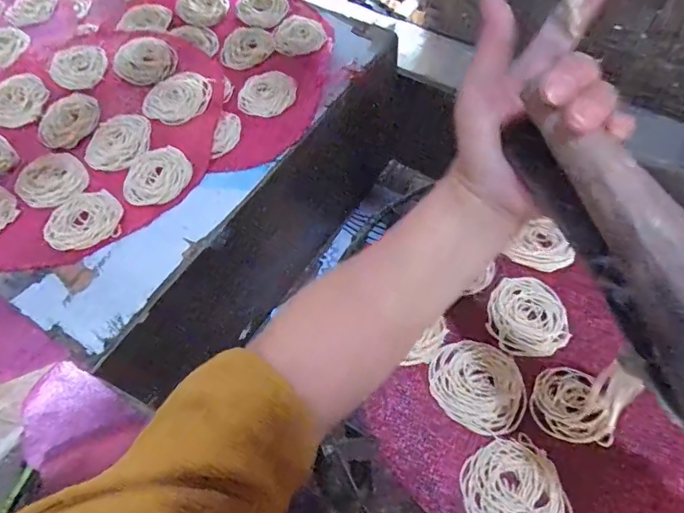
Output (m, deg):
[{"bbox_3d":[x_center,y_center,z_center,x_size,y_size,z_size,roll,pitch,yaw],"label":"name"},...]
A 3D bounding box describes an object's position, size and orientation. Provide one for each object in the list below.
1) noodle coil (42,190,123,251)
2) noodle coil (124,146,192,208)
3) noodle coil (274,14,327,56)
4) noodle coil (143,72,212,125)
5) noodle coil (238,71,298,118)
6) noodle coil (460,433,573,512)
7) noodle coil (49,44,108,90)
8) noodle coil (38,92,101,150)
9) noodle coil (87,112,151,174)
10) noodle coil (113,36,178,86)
[{"bbox_3d":[-0.262,-0.038,0.484,0.073,0.005,0.067,0,62,0],"label":"noodle coil"},{"bbox_3d":[-0.197,-0.087,0.509,0.069,0.006,0.068,0,62,0],"label":"noodle coil"},{"bbox_3d":[-0.055,-0.290,0.623,0.063,0.008,0.065,0,62,0],"label":"noodle coil"},{"bbox_3d":[-0.191,-0.189,0.561,0.070,0.007,0.086,21,64,11],"label":"noodle coil"},{"bbox_3d":[-0.088,-0.194,0.568,0.073,0.004,0.068,0,62,0],"label":"noodle coil"},{"bbox_3d":[0.135,0.184,0.369,0.076,0.006,0.076,-8,63,-4],"label":"noodle coil"},{"bbox_3d":[-0.331,-0.240,0.599,0.068,0.011,0.071,0,62,0],"label":"noodle coil"},{"bbox_3d":[-0.321,-0.161,0.561,0.063,0.009,0.090,-8,63,-4],"label":"noodle coil"},{"bbox_3d":[-0.251,-0.130,0.534,0.070,0.011,0.072,0,62,0],"label":"noodle coil"},{"bbox_3d":[-0.244,-0.246,0.600,0.076,0.014,0.072,0,62,0],"label":"noodle coil"}]

